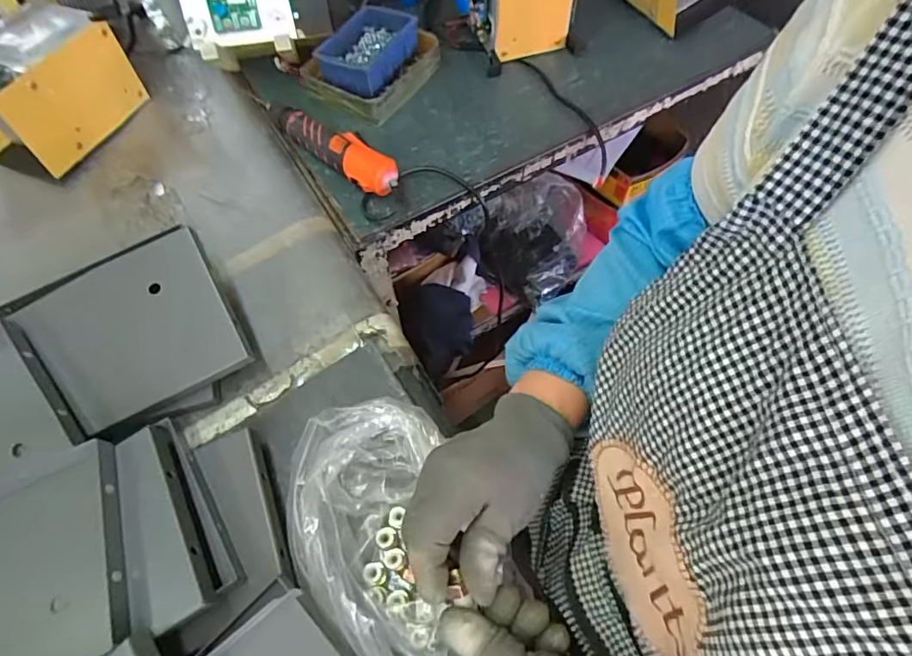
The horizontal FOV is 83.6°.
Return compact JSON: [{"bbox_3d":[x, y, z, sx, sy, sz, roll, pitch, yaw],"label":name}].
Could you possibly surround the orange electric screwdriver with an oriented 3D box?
[{"bbox_3d":[-0.177,-0.261,0.706,0.055,0.045,0.277,-40,67,-20],"label":"orange electric screwdriver"}]

